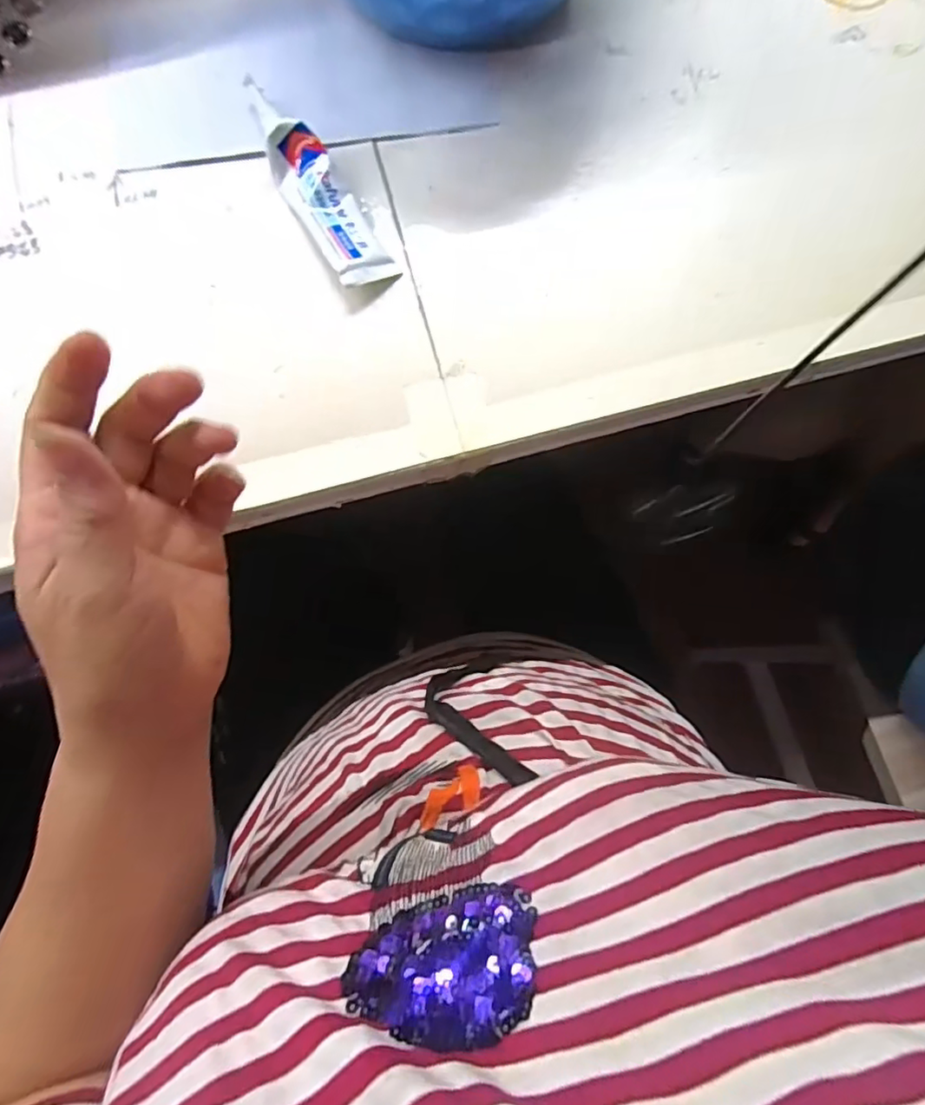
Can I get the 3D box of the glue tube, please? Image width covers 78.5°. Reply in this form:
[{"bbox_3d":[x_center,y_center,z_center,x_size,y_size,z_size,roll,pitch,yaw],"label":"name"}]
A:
[{"bbox_3d":[-0.091,-0.221,0.336,0.034,0.021,0.146,-31,83,-6],"label":"glue tube"}]

